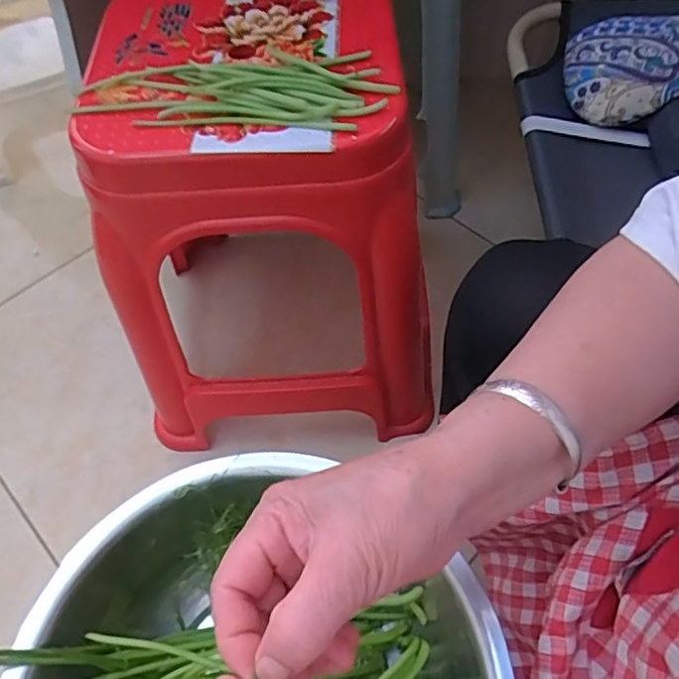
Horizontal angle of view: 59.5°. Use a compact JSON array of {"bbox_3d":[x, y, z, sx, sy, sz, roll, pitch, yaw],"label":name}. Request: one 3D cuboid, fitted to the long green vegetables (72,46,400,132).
[{"bbox_3d":[-0.090,-0.224,0.511,0.258,0.015,0.105,4,57,6],"label":"long green vegetables"}]

